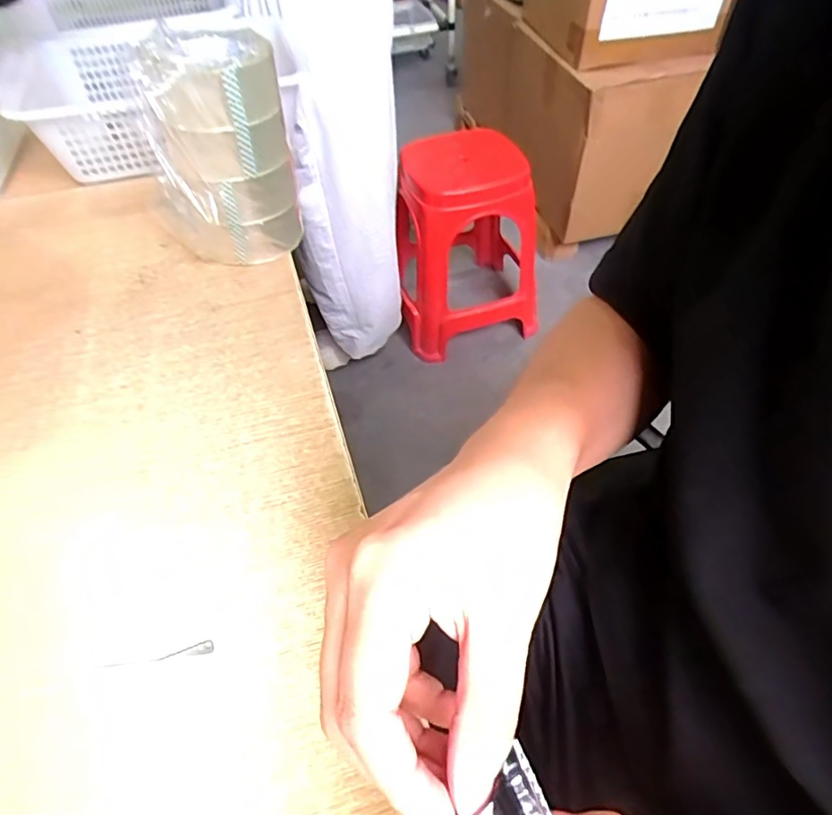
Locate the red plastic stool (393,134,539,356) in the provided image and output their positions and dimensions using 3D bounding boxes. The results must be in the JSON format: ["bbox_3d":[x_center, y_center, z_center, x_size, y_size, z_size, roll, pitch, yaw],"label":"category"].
[{"bbox_3d":[0.109,-0.427,1.440,0.315,0.434,0.343,-2,50,2],"label":"red plastic stool"}]

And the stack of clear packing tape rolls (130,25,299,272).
[{"bbox_3d":[-0.186,-0.234,0.525,0.131,0.196,0.092,-20,51,-13],"label":"stack of clear packing tape rolls"}]

